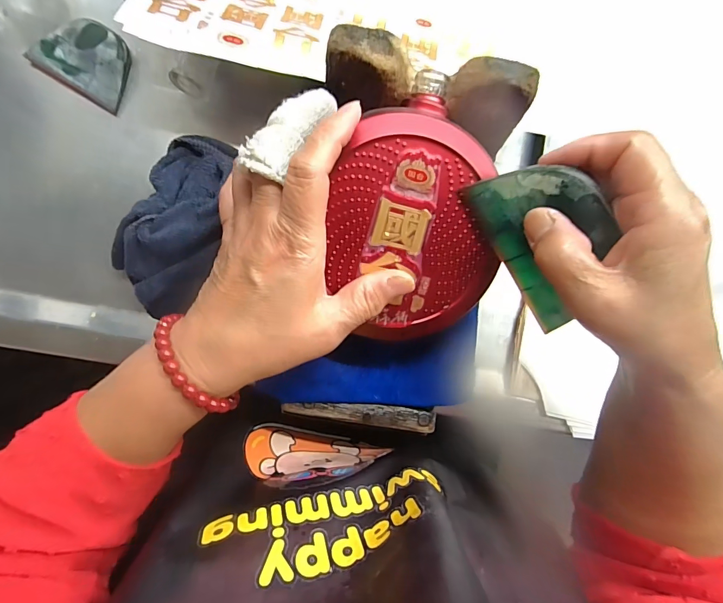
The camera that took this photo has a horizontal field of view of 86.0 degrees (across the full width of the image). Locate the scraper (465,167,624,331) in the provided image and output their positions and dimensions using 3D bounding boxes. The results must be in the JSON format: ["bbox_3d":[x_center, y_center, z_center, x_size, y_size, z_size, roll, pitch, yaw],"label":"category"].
[{"bbox_3d":[0.103,-0.031,0.208,0.006,0.058,0.093,-40,100,-46],"label":"scraper"}]

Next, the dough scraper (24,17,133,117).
[{"bbox_3d":[-0.232,-0.206,0.328,0.079,0.007,0.059,31,85,-4],"label":"dough scraper"}]

